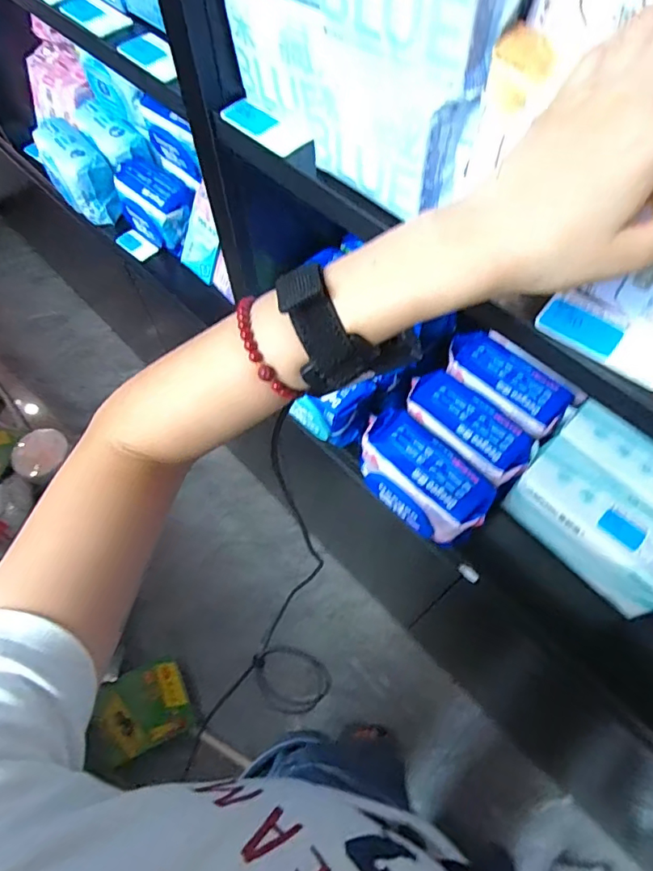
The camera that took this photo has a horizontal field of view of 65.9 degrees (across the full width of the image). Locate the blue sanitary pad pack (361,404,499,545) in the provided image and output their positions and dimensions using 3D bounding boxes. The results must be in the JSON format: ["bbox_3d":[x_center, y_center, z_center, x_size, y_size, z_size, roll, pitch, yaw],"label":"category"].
[{"bbox_3d":[0.117,0.052,0.639,0.182,0.072,0.098,42,73,18],"label":"blue sanitary pad pack"}]

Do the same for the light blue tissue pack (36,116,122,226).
[{"bbox_3d":[-0.464,-0.490,0.938,0.098,0.108,0.172,-35,70,-13],"label":"light blue tissue pack"}]

